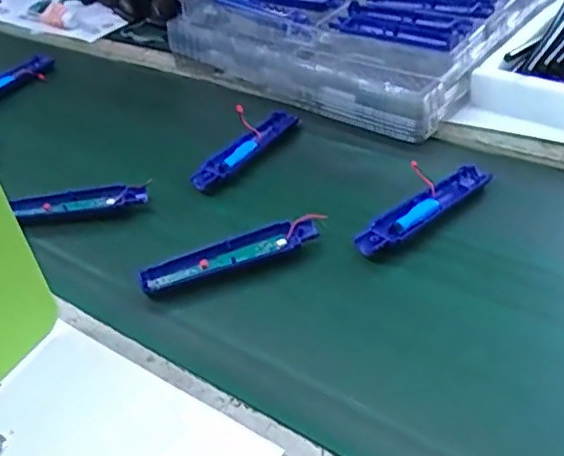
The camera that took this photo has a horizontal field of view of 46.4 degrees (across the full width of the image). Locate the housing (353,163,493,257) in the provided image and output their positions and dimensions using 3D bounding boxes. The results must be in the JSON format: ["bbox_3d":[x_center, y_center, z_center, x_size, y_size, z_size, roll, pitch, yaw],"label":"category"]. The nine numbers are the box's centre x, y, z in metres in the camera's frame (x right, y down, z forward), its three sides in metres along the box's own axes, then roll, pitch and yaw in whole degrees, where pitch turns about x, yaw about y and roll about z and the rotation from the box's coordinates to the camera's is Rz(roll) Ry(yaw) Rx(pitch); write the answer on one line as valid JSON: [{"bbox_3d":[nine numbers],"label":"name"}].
[{"bbox_3d":[0.140,-0.016,0.653,0.172,0.019,0.035,-31,45,-27],"label":"housing"}]

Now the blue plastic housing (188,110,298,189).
[{"bbox_3d":[-0.043,-0.091,0.778,0.030,0.027,0.167,24,48,32],"label":"blue plastic housing"}]

